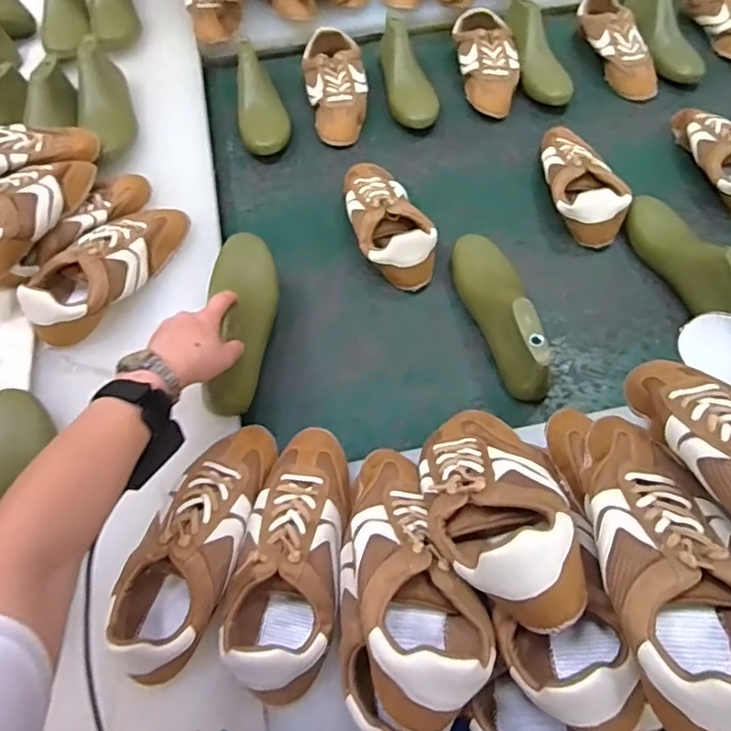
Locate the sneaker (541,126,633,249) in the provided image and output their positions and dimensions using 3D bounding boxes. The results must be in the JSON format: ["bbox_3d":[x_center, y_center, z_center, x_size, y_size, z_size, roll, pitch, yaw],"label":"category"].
[{"bbox_3d":[0.313,-0.276,0.819,0.102,0.068,0.225,-8,60,-1],"label":"sneaker"}]

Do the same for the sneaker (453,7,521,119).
[{"bbox_3d":[0.218,-0.535,0.979,0.102,0.063,0.230,-7,60,0],"label":"sneaker"}]

